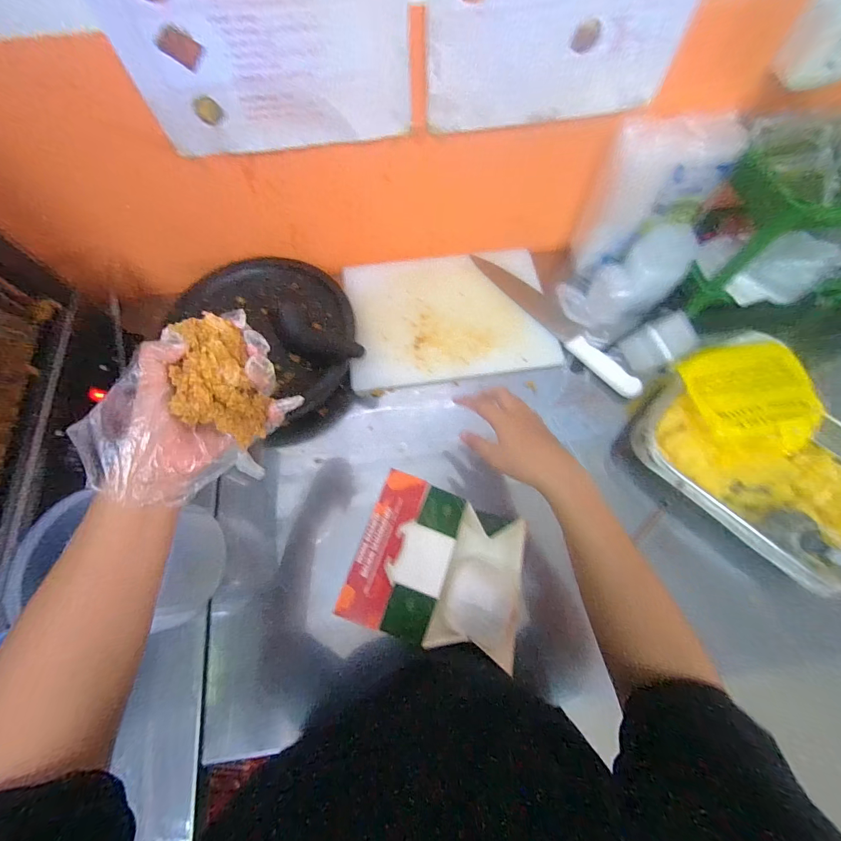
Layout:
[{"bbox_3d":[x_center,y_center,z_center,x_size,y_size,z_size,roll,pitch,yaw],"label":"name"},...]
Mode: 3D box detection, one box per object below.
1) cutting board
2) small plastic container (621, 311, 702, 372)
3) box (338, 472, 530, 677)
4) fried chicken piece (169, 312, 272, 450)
[{"bbox_3d":[0.048,-0.186,0.625,0.341,0.017,0.248,-7,69,-3],"label":"cutting board"},{"bbox_3d":[0.365,-0.119,0.557,0.077,0.072,0.075,-16,70,-6],"label":"small plastic container"},{"bbox_3d":[0.029,0.178,0.437,0.199,0.047,0.168,19,70,7],"label":"box"},{"bbox_3d":[-0.179,-0.037,0.318,0.054,0.051,0.104,-20,71,-8],"label":"fried chicken piece"}]

